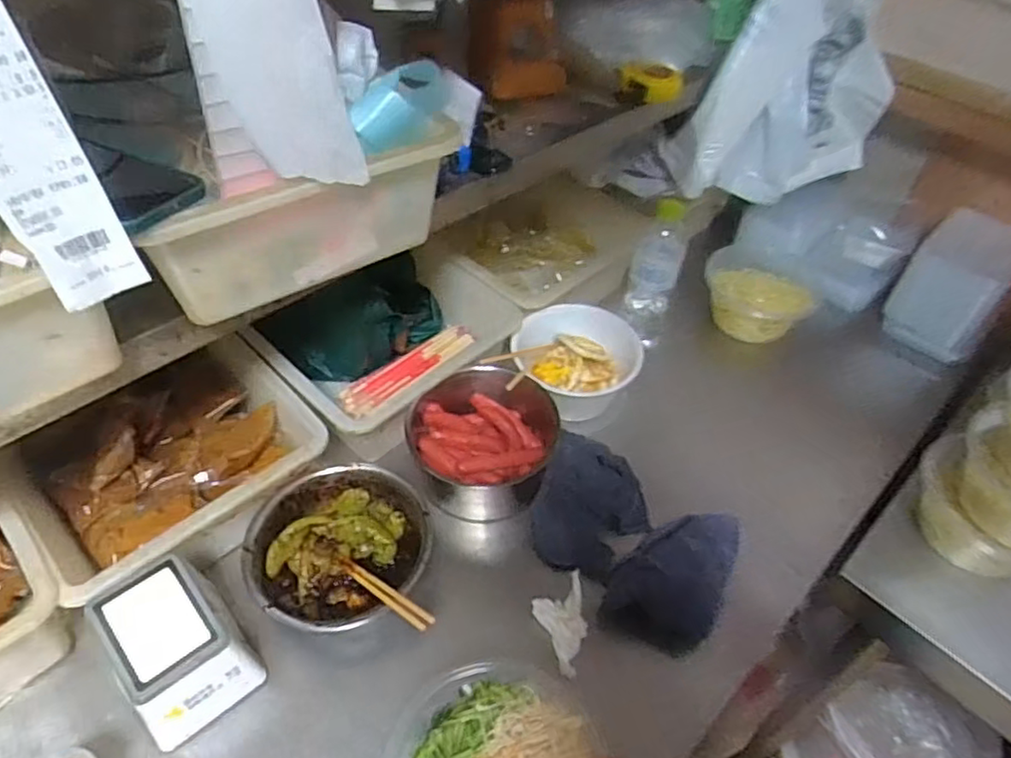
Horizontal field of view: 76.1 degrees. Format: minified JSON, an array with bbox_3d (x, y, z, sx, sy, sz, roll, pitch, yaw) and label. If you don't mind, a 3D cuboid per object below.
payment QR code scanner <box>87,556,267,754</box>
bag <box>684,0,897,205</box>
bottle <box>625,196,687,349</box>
[{"bbox_3d":[-0.295,0.242,0.587,0.106,0.100,0.117,-31,56,-27],"label":"payment QR code scanner"},{"bbox_3d":[0.426,-0.437,0.906,0.287,0.364,0.071,2,38,-7],"label":"bag"},{"bbox_3d":[0.200,-0.133,0.882,0.065,0.228,0.064,14,48,10],"label":"bottle"}]

